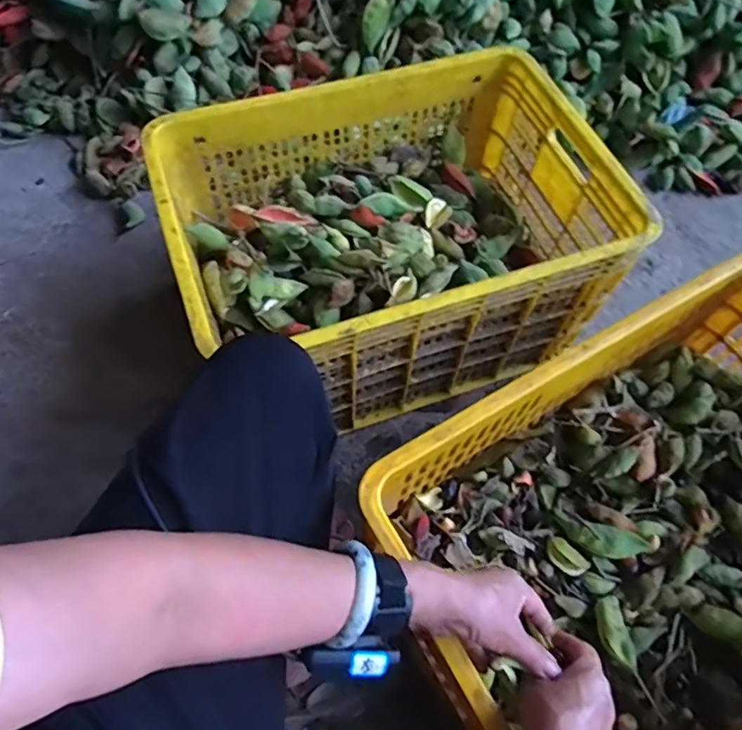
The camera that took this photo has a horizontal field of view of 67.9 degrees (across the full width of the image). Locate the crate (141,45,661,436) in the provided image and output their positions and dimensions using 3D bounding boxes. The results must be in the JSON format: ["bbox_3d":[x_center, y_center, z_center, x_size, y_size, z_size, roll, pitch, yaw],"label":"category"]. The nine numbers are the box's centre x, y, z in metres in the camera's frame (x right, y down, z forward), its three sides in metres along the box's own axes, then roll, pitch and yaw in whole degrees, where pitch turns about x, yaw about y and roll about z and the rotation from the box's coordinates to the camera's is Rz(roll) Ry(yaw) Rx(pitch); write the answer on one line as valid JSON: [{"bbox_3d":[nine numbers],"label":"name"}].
[{"bbox_3d":[0.026,-0.185,0.839,0.588,0.270,0.410,-18,64,-10],"label":"crate"}]

